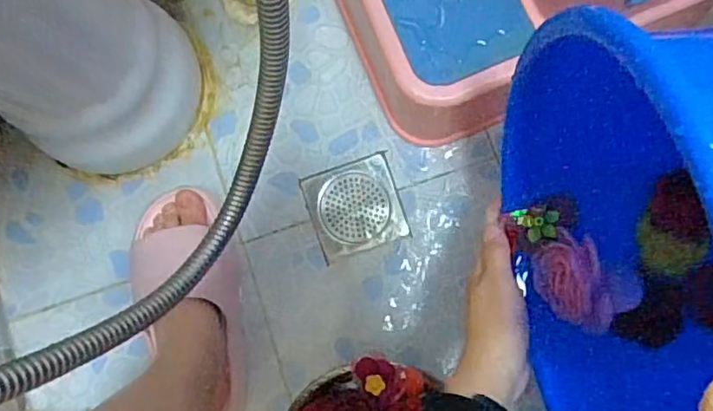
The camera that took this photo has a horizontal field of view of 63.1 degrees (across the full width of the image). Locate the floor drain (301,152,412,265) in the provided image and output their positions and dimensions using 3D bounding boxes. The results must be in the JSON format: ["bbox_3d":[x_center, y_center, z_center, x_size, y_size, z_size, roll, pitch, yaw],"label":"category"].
[{"bbox_3d":[0.000,0.003,0.651,0.100,0.006,0.099,-19,83,3],"label":"floor drain"}]

